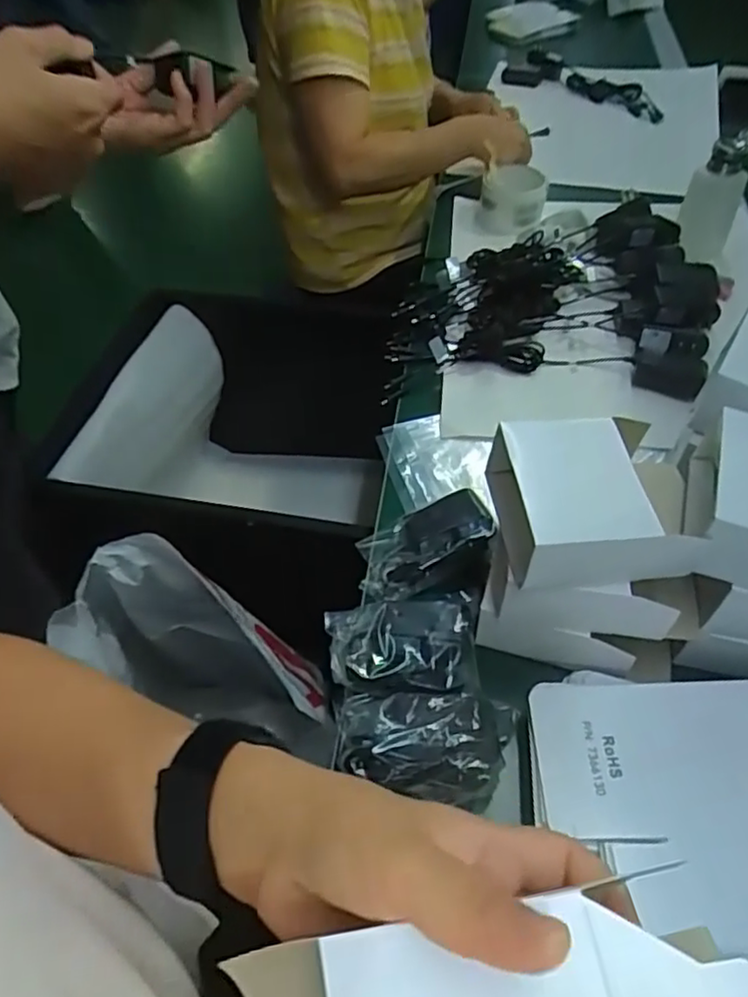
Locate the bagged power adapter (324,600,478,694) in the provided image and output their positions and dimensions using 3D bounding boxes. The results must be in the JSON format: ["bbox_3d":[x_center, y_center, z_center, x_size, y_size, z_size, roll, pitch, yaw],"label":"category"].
[{"bbox_3d":[0.021,0.113,0.513,0.117,0.033,0.082,-3,51,1],"label":"bagged power adapter"}]

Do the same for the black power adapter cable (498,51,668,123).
[{"bbox_3d":[0.412,-0.800,1.272,0.334,0.041,0.103,33,59,26],"label":"black power adapter cable"}]

